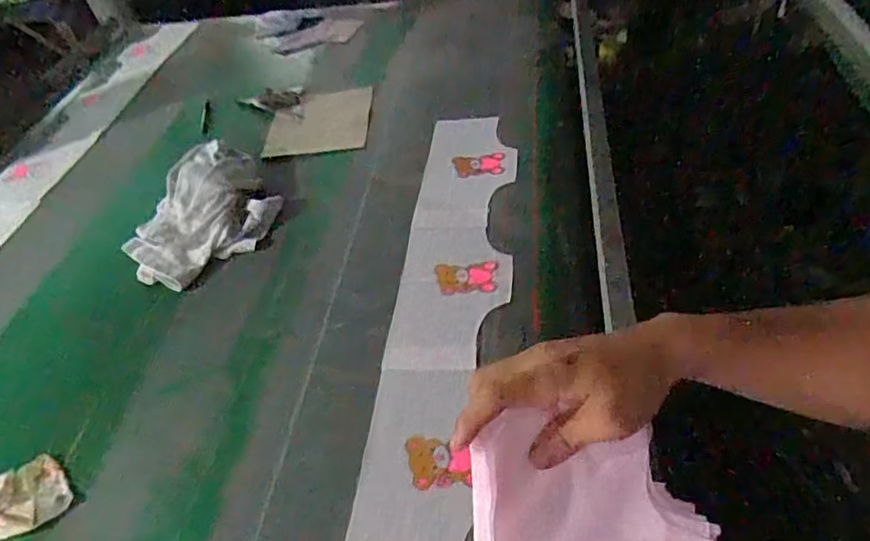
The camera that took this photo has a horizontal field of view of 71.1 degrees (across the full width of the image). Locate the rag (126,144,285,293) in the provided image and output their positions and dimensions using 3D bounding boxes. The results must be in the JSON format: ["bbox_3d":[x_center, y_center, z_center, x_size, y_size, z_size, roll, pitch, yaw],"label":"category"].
[{"bbox_3d":[-0.385,-0.099,0.986,0.247,0.089,0.243,-26,46,-22],"label":"rag"}]

